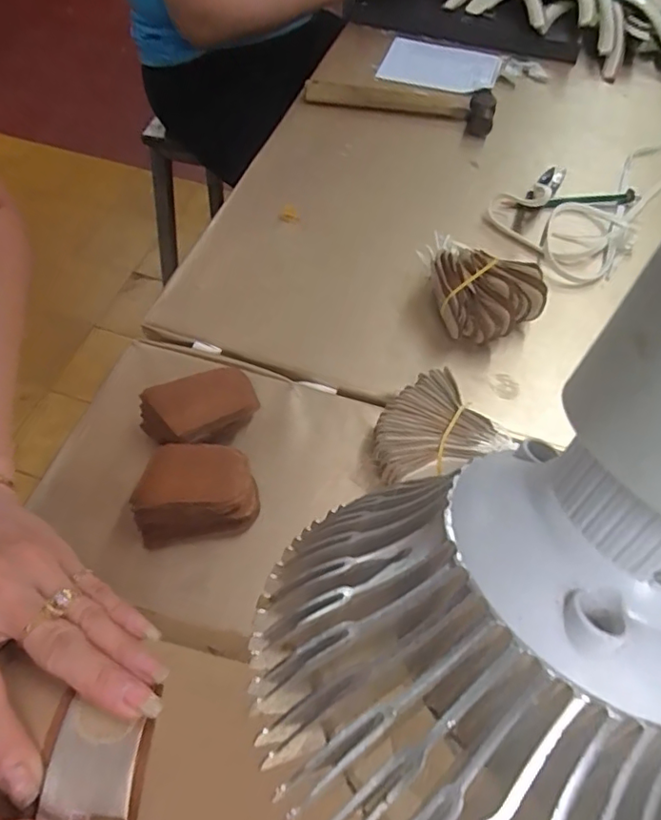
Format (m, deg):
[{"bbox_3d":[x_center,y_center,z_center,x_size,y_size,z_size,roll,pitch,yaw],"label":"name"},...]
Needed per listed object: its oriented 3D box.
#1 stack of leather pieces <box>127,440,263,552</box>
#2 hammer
[{"bbox_3d":[-0.088,0.053,0.377,0.077,0.044,0.056,-8,58,-8],"label":"stack of leather pieces"},{"bbox_3d":[0.080,-0.357,0.661,0.216,0.033,0.054,15,59,7],"label":"hammer"}]

